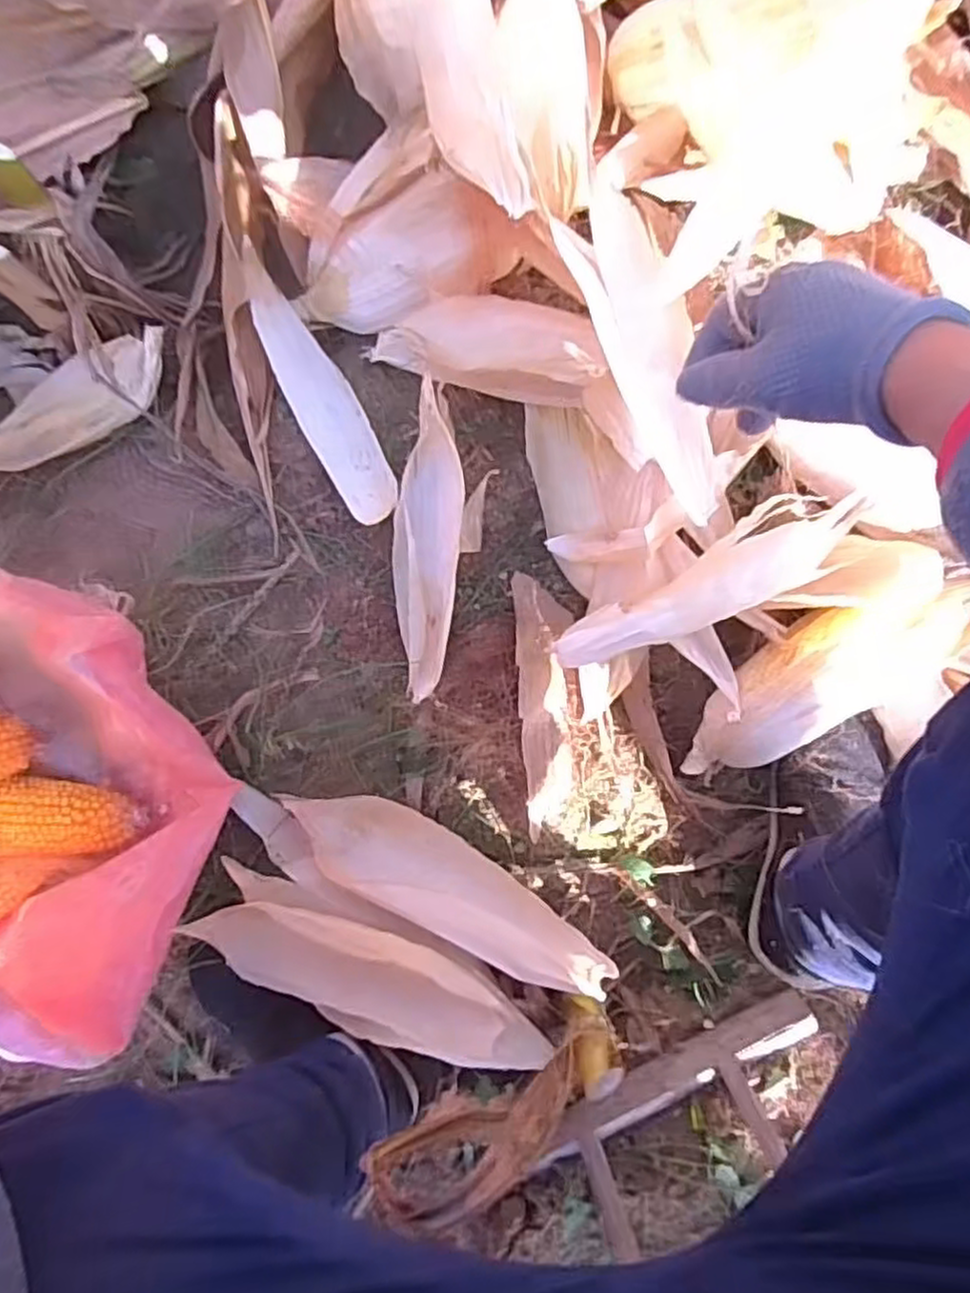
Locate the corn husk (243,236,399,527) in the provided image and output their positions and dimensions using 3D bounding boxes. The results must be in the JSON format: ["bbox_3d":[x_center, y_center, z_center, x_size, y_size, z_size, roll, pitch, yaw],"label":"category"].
[{"bbox_3d":[-0.133,-0.201,0.577,0.051,0.041,0.222,-30,85,-1],"label":"corn husk"}]

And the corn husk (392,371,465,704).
[{"bbox_3d":[-0.046,-0.074,0.572,0.051,0.023,0.236,4,104,2],"label":"corn husk"}]

